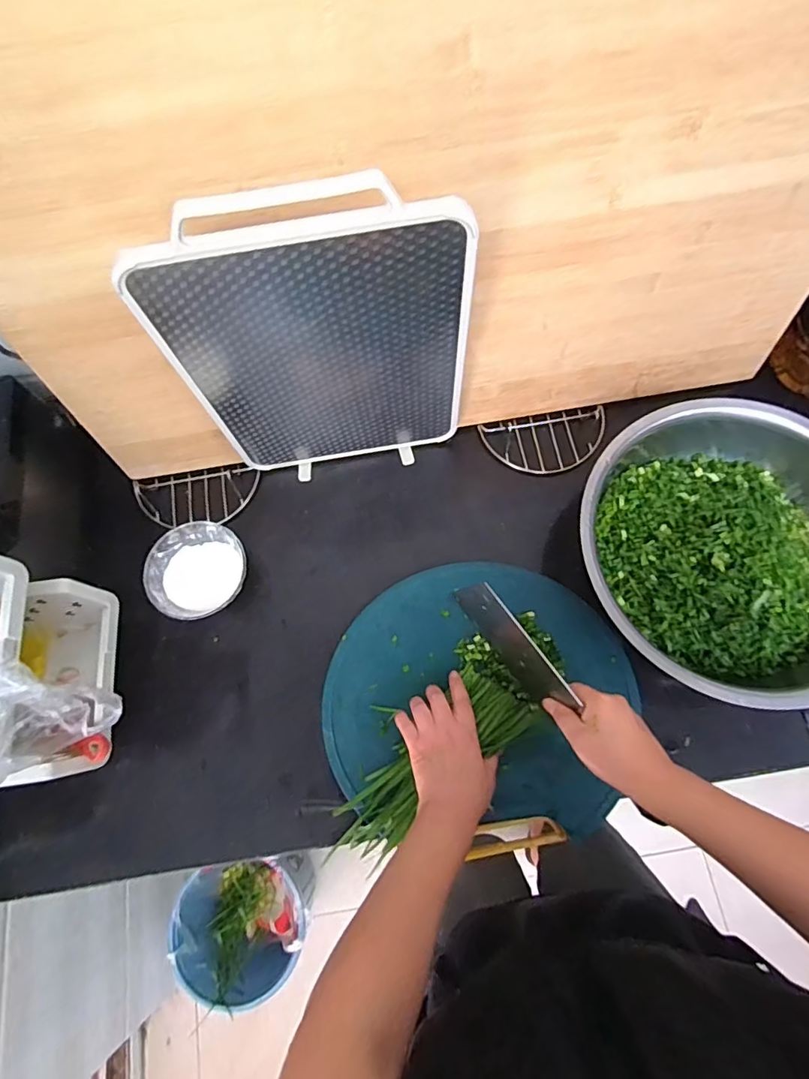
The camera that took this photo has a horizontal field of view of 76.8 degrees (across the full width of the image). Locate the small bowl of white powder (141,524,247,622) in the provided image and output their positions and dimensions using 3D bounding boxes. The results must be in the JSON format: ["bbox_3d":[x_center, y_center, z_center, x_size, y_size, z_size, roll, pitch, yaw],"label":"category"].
[{"bbox_3d":[-0.260,0.041,0.650,0.113,0.054,0.118,-1,72,2],"label":"small bowl of white powder"}]

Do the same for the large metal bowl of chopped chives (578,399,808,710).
[{"bbox_3d":[0.389,0.004,0.602,0.368,0.109,0.338,-1,72,2],"label":"large metal bowl of chopped chives"}]

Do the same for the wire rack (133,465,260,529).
[{"bbox_3d":[-0.286,-0.056,0.699,0.172,0.029,0.095,-9,68,-3],"label":"wire rack"}]

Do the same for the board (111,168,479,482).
[{"bbox_3d":[-0.079,-0.180,0.539,0.285,0.389,0.014,-9,71,-1],"label":"board"}]

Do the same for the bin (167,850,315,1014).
[{"bbox_3d":[-0.305,0.794,1.059,0.251,0.240,0.238,-11,71,-1],"label":"bin"}]

